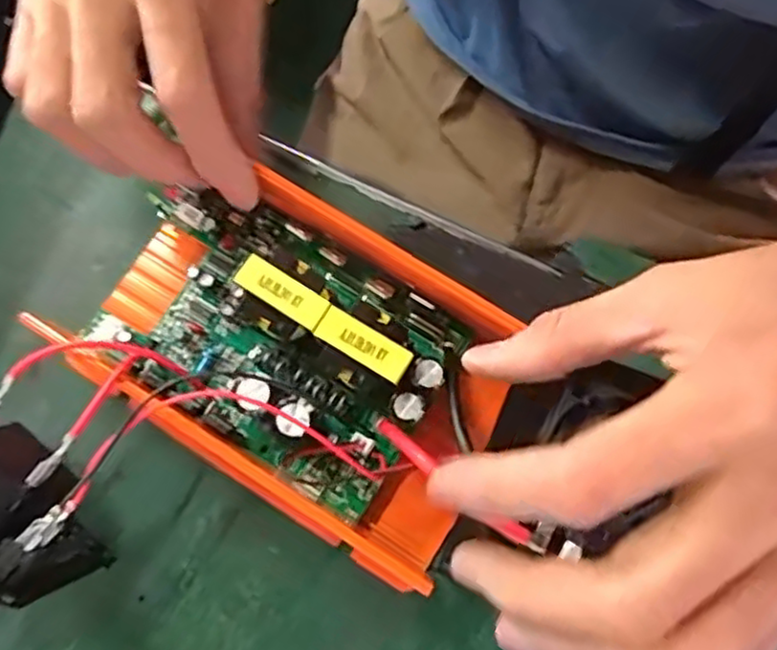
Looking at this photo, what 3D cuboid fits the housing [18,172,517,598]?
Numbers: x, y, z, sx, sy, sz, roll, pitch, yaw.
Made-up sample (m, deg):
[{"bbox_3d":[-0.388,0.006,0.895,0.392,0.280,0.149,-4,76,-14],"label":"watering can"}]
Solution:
[{"bbox_3d":[-0.034,0.008,0.252,0.165,0.050,0.108,30,81,6],"label":"housing"}]

